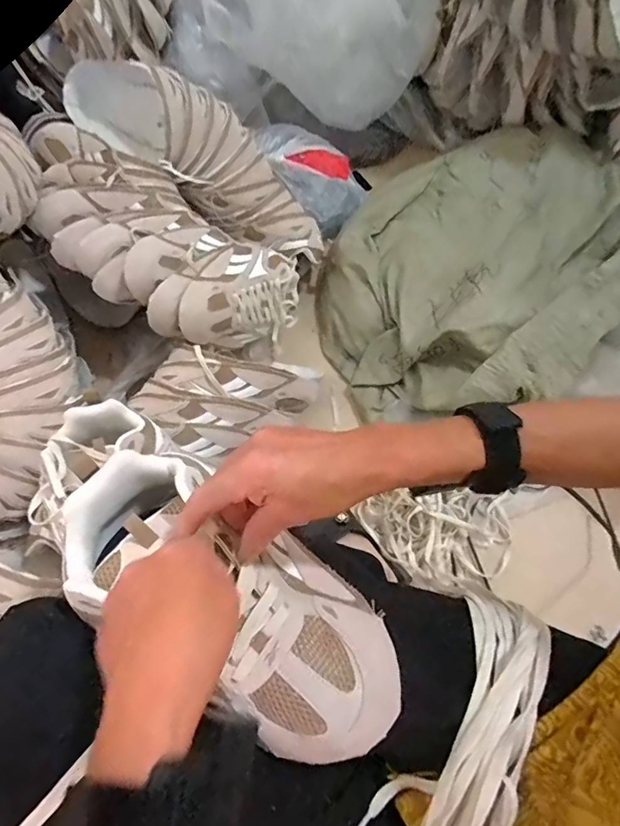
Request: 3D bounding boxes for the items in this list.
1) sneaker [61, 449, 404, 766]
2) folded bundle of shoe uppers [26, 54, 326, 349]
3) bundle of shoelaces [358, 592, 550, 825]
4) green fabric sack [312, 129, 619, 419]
[{"bbox_3d":[-0.053,0.120,0.304,0.245,0.085,0.105,33,72,11],"label":"sneaker"},{"bbox_3d":[-0.235,-0.344,0.753,0.495,0.177,0.390,28,71,10],"label":"folded bundle of shoe uppers"},{"bbox_3d":[0.080,0.252,0.284,0.073,0.058,0.284,25,70,9],"label":"bundle of shoelaces"},{"bbox_3d":[0.322,-0.276,0.807,0.456,0.165,0.668,42,74,14],"label":"green fabric sack"}]

